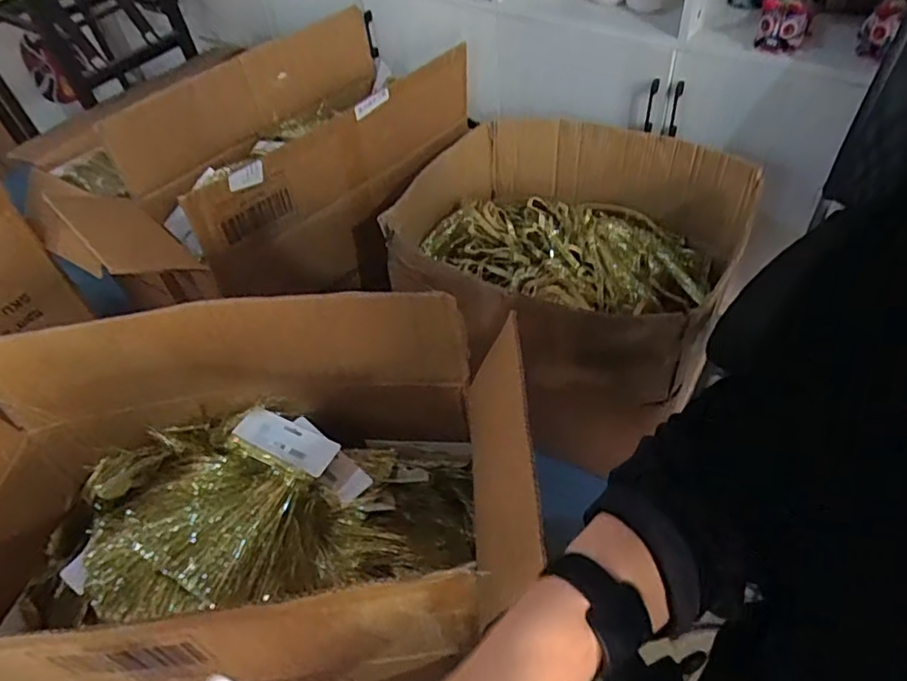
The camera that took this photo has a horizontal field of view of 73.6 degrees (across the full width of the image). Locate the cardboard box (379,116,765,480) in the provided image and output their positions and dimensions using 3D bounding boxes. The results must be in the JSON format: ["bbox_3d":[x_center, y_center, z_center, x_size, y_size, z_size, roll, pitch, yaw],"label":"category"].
[{"bbox_3d":[0.197,-0.137,1.142,0.573,0.335,0.532,16,53,20],"label":"cardboard box"}]

